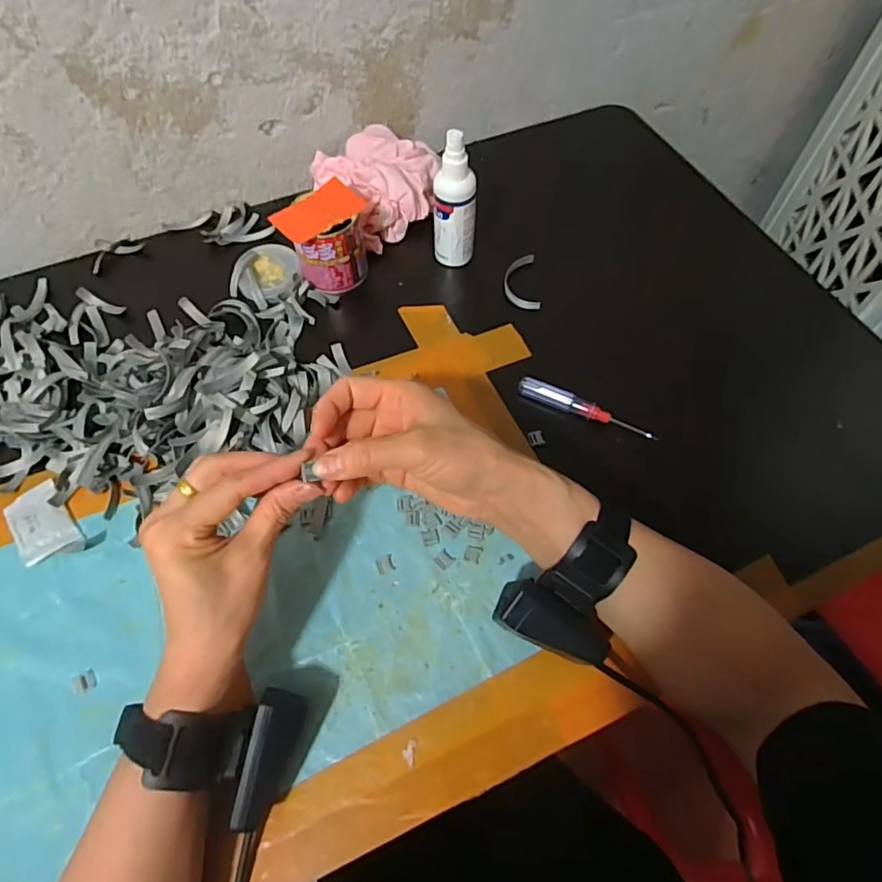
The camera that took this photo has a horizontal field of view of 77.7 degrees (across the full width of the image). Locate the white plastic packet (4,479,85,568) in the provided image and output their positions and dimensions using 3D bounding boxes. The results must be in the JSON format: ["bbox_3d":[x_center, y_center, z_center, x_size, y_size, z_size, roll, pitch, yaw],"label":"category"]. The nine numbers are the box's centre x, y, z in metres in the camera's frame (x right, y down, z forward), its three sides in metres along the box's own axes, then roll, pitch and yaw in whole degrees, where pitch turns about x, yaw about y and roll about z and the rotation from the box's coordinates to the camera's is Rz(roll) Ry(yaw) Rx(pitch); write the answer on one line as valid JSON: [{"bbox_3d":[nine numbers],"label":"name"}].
[{"bbox_3d":[-0.307,0.065,0.422,0.040,0.006,0.071,-37,66,-19],"label":"white plastic packet"}]

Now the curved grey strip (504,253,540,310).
[{"bbox_3d":[0.080,-0.160,0.550,0.033,0.010,0.073,-1,60,0],"label":"curved grey strip"}]

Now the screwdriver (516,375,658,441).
[{"bbox_3d":[0.124,-0.027,0.471,0.119,0.017,0.013,26,64,15],"label":"screwdriver"}]

